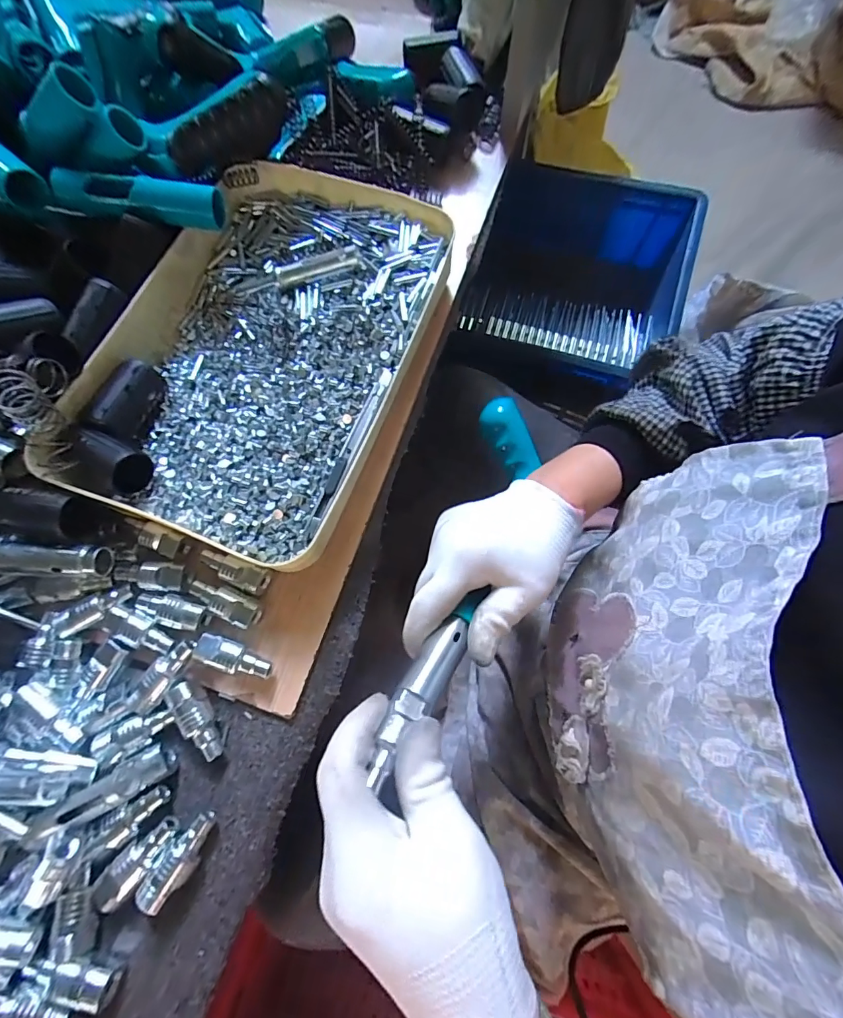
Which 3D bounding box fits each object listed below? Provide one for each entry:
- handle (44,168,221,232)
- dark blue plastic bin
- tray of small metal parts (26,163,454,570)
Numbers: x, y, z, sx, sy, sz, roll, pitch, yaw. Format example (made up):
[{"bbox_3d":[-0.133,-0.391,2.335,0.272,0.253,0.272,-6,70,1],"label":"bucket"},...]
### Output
[{"bbox_3d":[-0.218,-0.240,0.341,0.119,0.032,0.023,5,72,3],"label":"handle"},{"bbox_3d":[0.218,-0.316,0.651,0.274,0.178,0.286,17,73,7],"label":"dark blue plastic bin"},{"bbox_3d":[-0.123,-0.132,0.355,0.228,0.045,0.326,19,73,7],"label":"tray of small metal parts"}]

